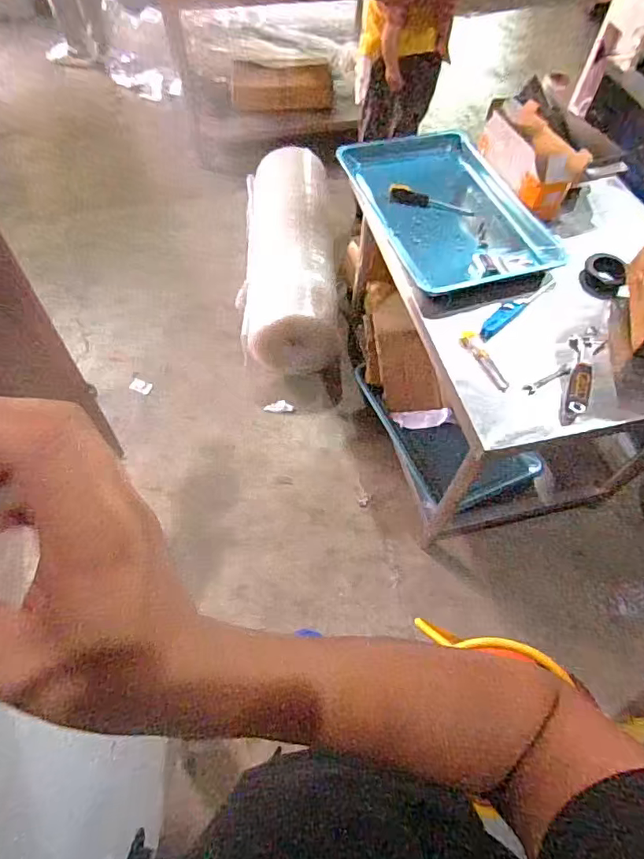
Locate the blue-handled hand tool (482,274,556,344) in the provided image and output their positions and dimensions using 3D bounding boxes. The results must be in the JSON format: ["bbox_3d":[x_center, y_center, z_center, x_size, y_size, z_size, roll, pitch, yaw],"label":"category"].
[{"bbox_3d":[0.437,-0.278,1.126,0.261,0.024,0.037,-38,67,-23],"label":"blue-handled hand tool"}]

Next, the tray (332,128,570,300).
[{"bbox_3d":[0.308,-0.565,1.297,0.377,0.054,0.593,-17,60,-13],"label":"tray"}]

